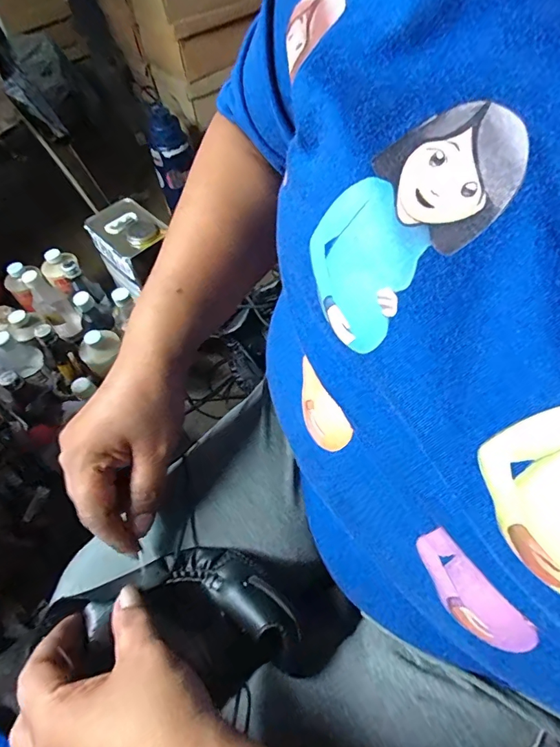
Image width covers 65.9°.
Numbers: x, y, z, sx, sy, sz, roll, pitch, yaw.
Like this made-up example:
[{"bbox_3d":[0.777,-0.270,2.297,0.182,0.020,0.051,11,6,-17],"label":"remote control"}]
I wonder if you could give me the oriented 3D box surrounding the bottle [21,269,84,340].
[{"bbox_3d":[-0.469,-0.143,0.889,0.067,0.155,0.064,39,68,24],"label":"bottle"}]

